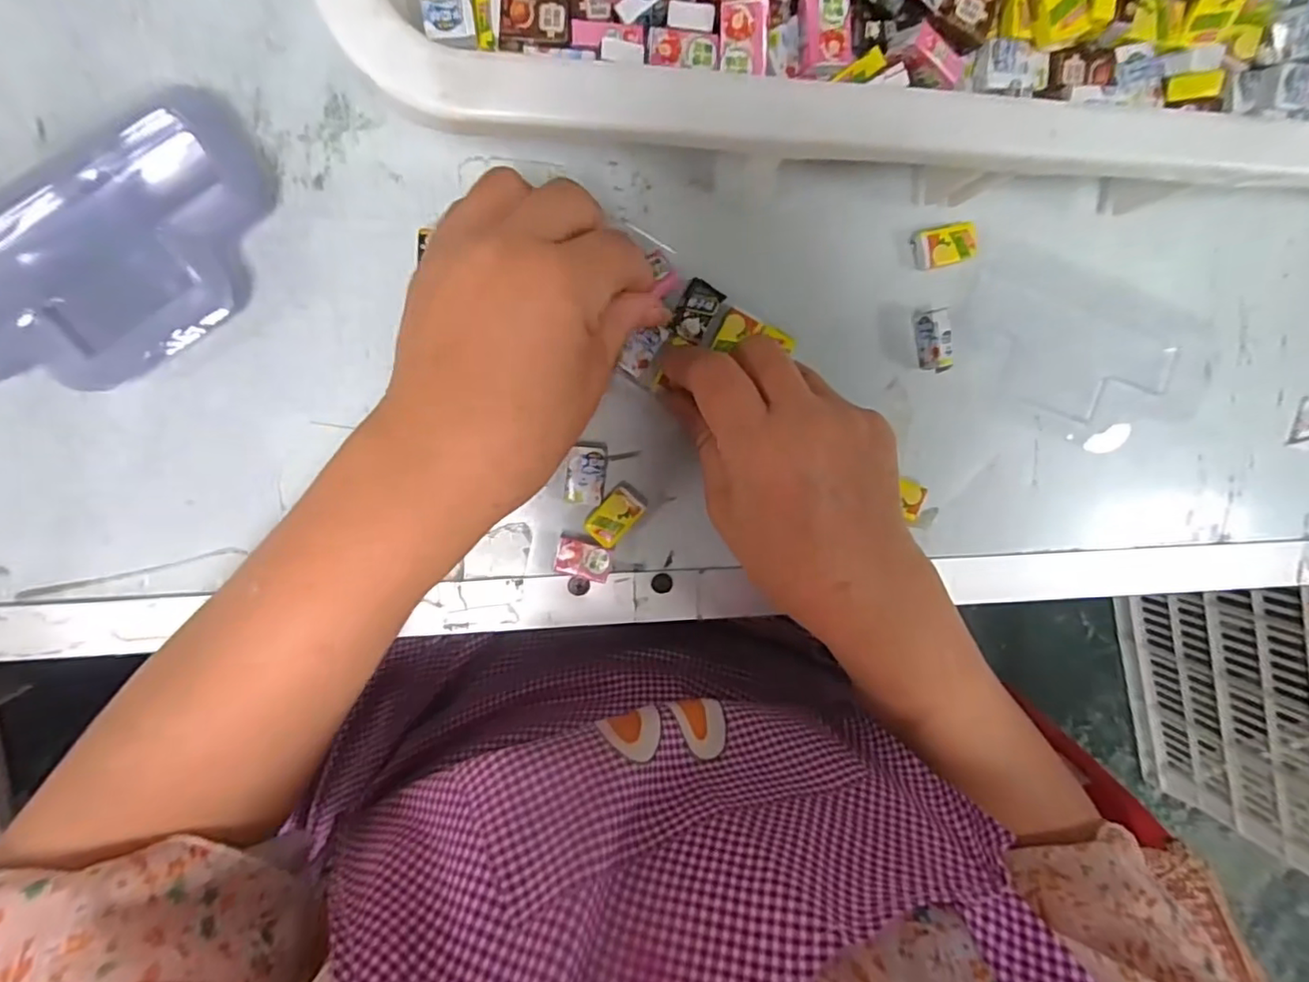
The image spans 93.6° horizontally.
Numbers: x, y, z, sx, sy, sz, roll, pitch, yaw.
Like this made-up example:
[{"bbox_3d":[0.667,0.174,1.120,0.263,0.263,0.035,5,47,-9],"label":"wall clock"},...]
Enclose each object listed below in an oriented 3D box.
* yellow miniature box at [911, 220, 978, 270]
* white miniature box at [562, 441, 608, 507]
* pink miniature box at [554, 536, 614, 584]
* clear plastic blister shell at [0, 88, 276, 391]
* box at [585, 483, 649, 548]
[{"bbox_3d":[0.134,-0.114,0.283,0.030,0.009,0.019,-18,98,-5],"label":"yellow miniature box"},{"bbox_3d":[-0.031,-0.008,0.275,0.017,0.005,0.028,7,96,-8],"label":"white miniature box"},{"bbox_3d":[-0.032,0.032,0.281,0.024,0.008,0.016,13,95,-9],"label":"pink miniature box"},{"bbox_3d":[-0.211,-0.087,0.238,0.140,0.023,0.072,-33,99,-3],"label":"clear plastic blister shell"},{"bbox_3d":[-0.018,0.011,0.281,0.016,0.006,0.029,41,90,-10],"label":"box"}]

